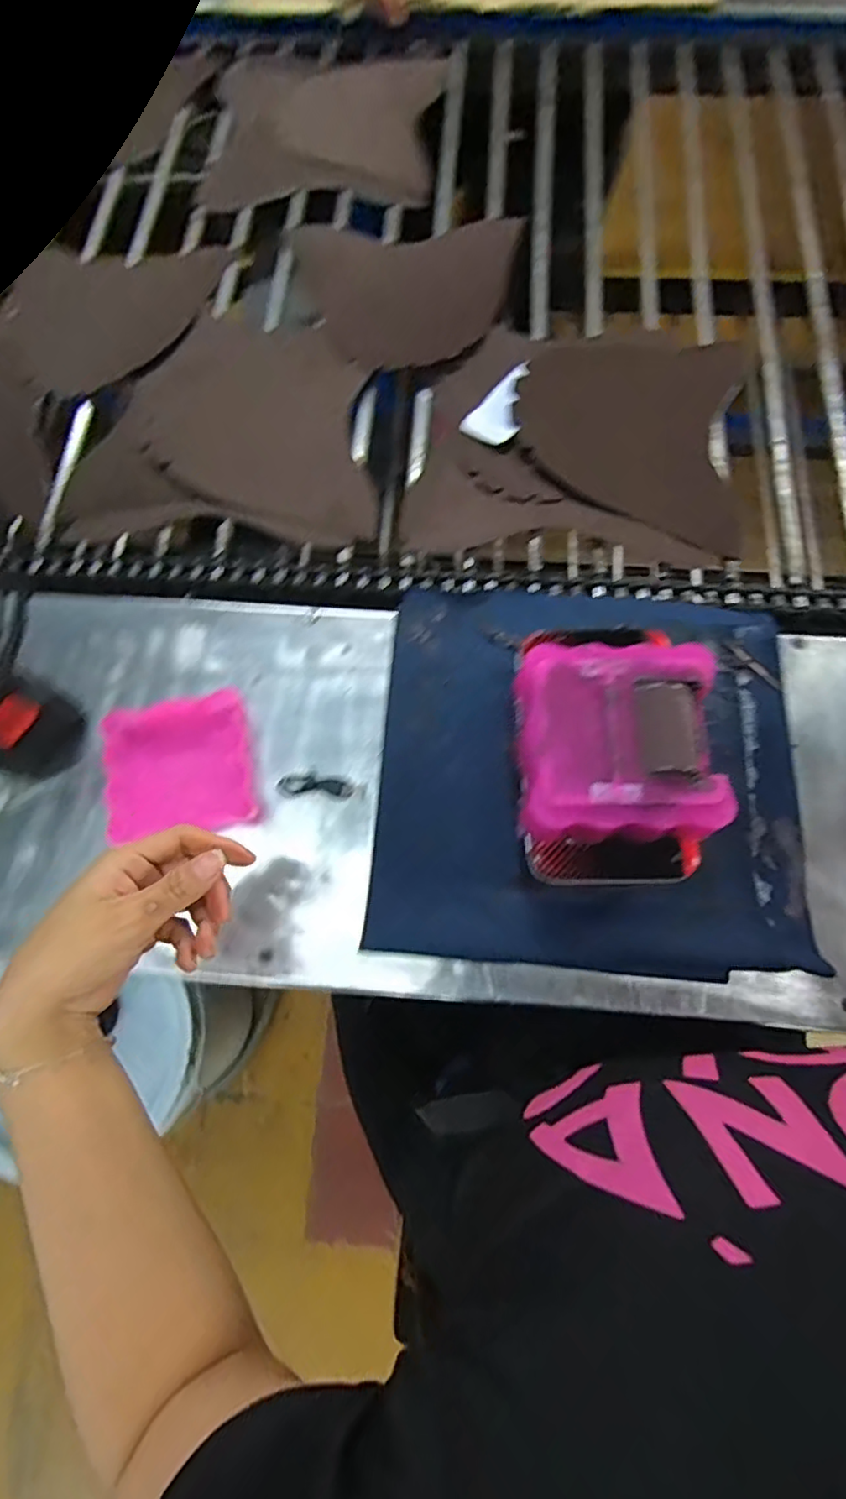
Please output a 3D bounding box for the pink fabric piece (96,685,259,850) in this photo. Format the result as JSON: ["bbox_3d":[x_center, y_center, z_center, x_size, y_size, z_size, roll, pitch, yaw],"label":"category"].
[{"bbox_3d":[-0.187,0.011,0.464,0.106,0.016,0.111,-15,71,-4],"label":"pink fabric piece"}]

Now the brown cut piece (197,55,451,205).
[{"bbox_3d":[-0.120,-0.759,0.737,0.273,0.020,0.240,4,80,6],"label":"brown cut piece"}]

